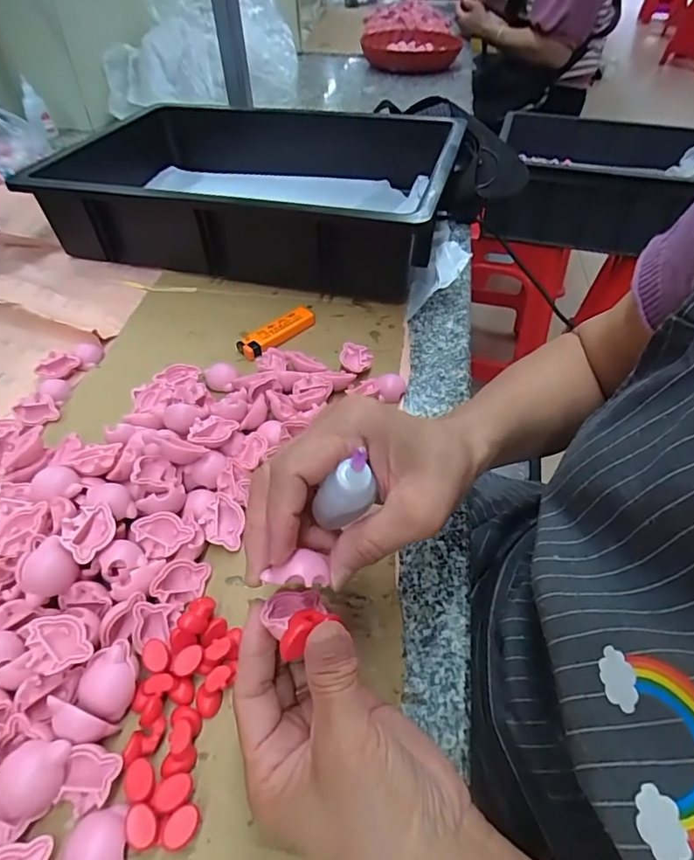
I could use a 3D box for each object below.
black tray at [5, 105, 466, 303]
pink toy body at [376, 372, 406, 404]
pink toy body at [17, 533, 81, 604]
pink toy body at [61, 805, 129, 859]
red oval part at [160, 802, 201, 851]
[{"bbox_3d":[-0.106,-0.289,0.590,0.421,0.099,0.322,9,48,8],"label":"black tray"},{"bbox_3d":[0.038,-0.035,0.421,0.024,0.018,0.024,0,49,1],"label":"pink toy body"},{"bbox_3d":[-0.169,0.080,0.278,0.029,0.025,0.022,-34,57,-25],"label":"pink toy body"},{"bbox_3d":[-0.115,0.187,0.218,0.031,0.009,0.028,-8,49,-6],"label":"pink toy body"},{"bbox_3d":[-0.075,0.181,0.224,0.018,0.013,0.014,-33,56,-25],"label":"red oval part"}]

